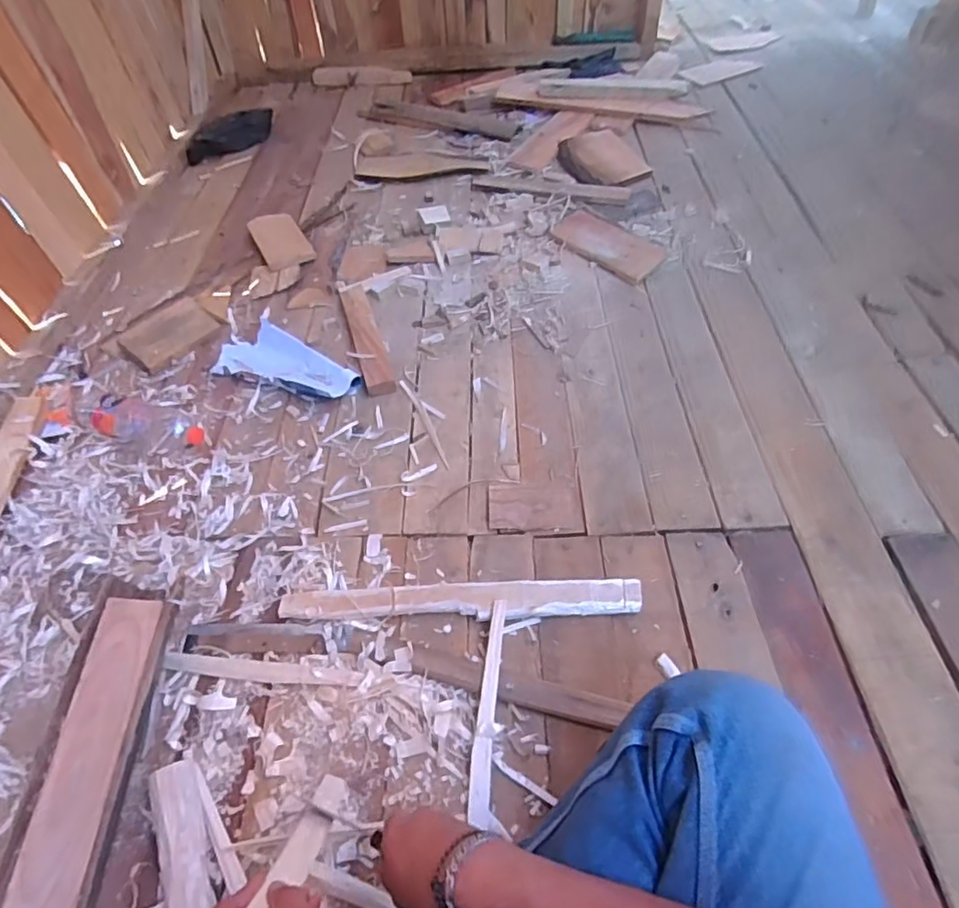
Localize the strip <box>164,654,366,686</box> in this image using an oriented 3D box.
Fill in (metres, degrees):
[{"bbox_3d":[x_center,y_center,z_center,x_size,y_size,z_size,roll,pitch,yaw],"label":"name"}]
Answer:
[{"bbox_3d":[-0.254,0.255,0.693,0.240,0.004,0.019,4,53,7],"label":"strip"}]

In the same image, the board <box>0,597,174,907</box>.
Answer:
[{"bbox_3d":[-0.396,0.330,0.589,0.076,0.024,0.384,8,52,-15],"label":"board"}]

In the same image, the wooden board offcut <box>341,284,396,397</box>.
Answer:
[{"bbox_3d":[-0.202,-0.211,1.068,0.050,0.023,0.293,-16,53,-9],"label":"wooden board offcut"}]

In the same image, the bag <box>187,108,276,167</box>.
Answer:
[{"bbox_3d":[-0.678,-0.878,1.616,0.099,0.059,0.271,37,62,27],"label":"bag"}]

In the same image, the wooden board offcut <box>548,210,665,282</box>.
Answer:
[{"bbox_3d":[0.260,-0.432,1.213,0.110,0.027,0.239,-35,58,-22],"label":"wooden board offcut"}]

